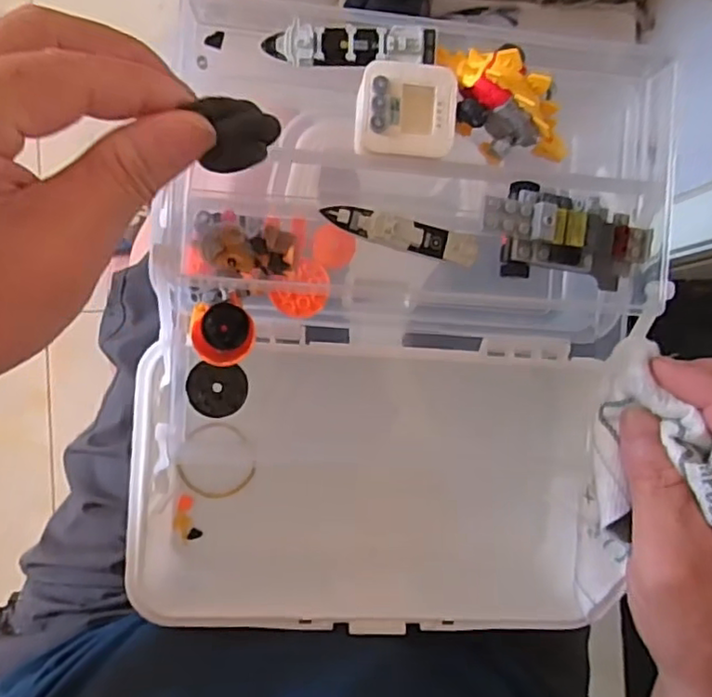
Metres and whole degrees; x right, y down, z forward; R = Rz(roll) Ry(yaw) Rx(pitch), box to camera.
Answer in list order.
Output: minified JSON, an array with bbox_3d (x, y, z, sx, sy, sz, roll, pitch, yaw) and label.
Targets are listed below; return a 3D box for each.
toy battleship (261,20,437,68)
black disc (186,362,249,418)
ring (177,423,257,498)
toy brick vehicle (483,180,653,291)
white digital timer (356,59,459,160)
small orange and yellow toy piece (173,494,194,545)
[{"bbox_3d":[-0.002,-0.133,0.275,0.074,0.018,0.016,1,89,-7],"label":"toy battleship"},{"bbox_3d":[-0.072,0.022,0.322,0.030,0.004,0.027,2,89,-7],"label":"black disc"},{"bbox_3d":[-0.090,0.073,0.401,0.049,0.006,0.049,0,92,-9],"label":"ring"},{"bbox_3d":[0.094,-0.051,0.289,0.087,0.032,0.036,11,88,-20],"label":"toy brick vehicle"},{"bbox_3d":[0.022,-0.105,0.273,0.044,0.010,0.038,2,89,-7],"label":"white digital timer"},{"bbox_3d":[-0.111,0.110,0.399,0.011,0.007,0.031,4,89,-7],"label":"small orange and yellow toy piece"}]

